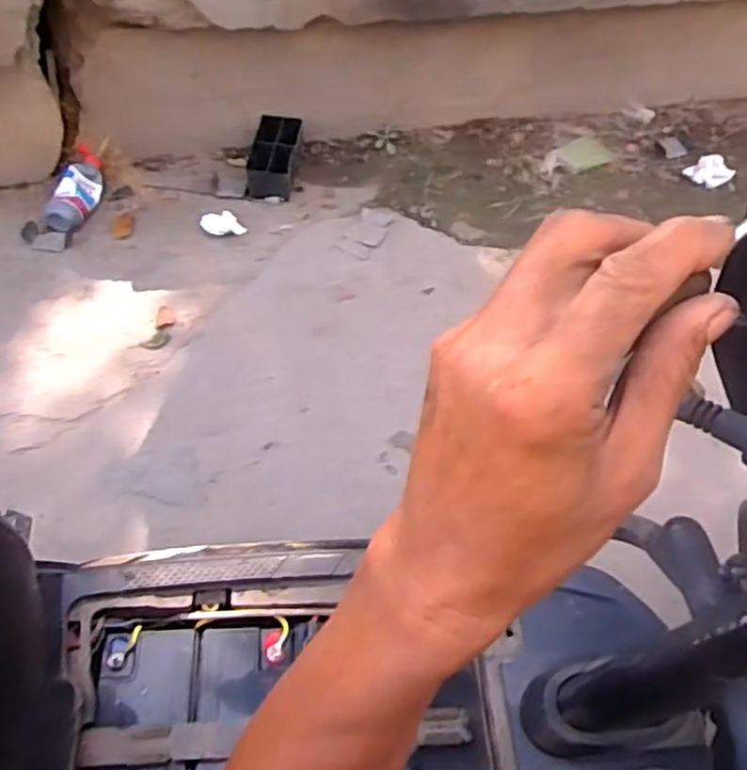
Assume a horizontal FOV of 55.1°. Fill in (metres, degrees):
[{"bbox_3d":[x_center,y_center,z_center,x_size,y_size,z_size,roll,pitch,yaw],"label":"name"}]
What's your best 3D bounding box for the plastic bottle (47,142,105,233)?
[{"bbox_3d":[-0.582,-0.387,1.411,0.082,0.055,0.213,7,53,4],"label":"plastic bottle"}]

